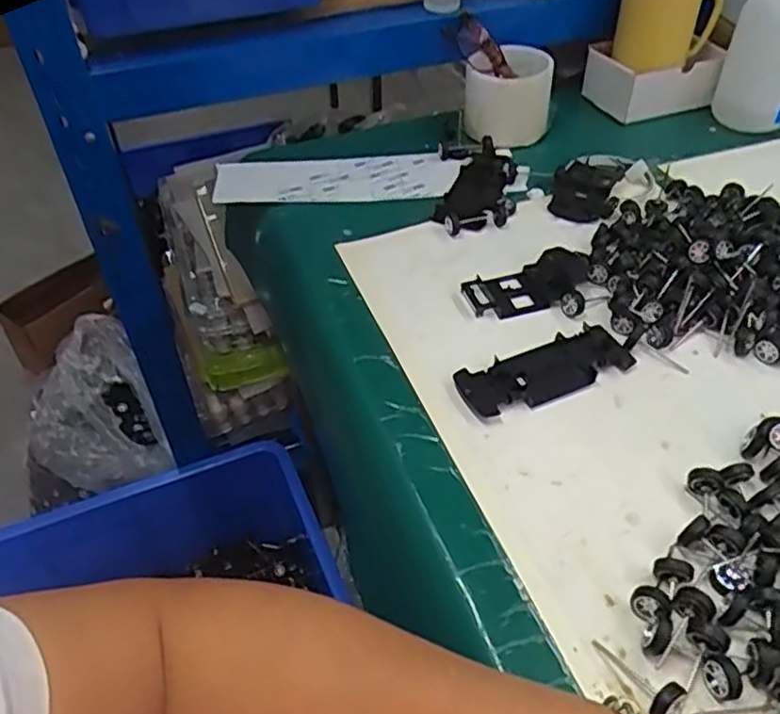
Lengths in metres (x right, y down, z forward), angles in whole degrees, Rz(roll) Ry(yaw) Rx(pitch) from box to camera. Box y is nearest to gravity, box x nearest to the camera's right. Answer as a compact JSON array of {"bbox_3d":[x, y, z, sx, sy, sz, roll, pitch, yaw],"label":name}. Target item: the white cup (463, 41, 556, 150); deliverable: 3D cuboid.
[{"bbox_3d":[0.122,-0.265,0.710,0.087,0.072,0.088,4,45,7],"label":"white cup"}]

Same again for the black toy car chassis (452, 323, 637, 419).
[{"bbox_3d":[0.109,0.009,0.483,0.124,0.006,0.046,-20,47,-17],"label":"black toy car chassis"}]

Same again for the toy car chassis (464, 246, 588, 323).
[{"bbox_3d":[0.112,-0.056,0.548,0.105,0.014,0.052,-18,46,-14],"label":"toy car chassis"}]

